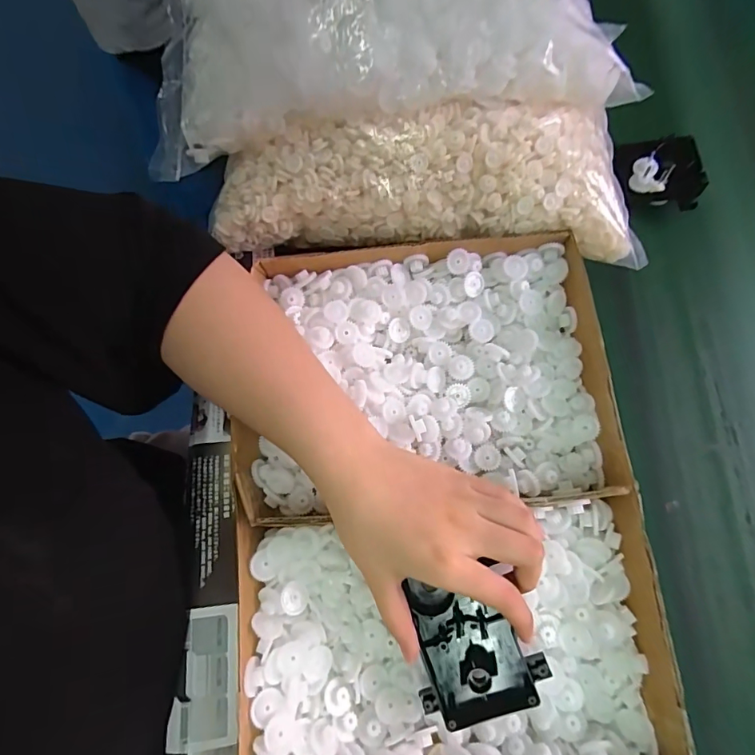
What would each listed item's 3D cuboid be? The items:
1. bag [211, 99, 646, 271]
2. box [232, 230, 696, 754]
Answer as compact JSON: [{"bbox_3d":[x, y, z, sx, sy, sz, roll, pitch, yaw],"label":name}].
[{"bbox_3d":[0.039,-0.153,0.359,0.339,0.088,0.097,1,73,2],"label":"bag"},{"bbox_3d":[0.045,0.157,0.302,0.265,0.051,0.533,-4,75,-3],"label":"box"}]

